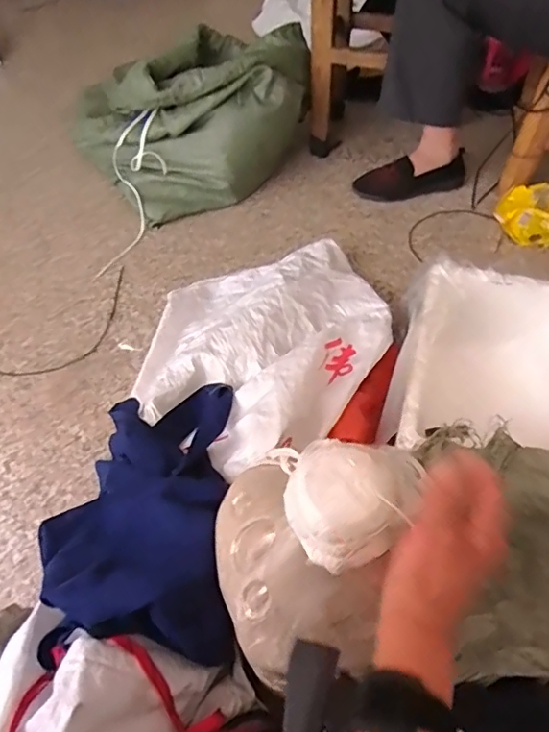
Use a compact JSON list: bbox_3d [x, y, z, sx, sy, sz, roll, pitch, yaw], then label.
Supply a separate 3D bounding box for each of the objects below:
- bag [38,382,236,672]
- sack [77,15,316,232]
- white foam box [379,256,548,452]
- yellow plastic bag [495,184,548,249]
[{"bbox_3d":[-0.158,0.165,0.661,0.211,0.116,0.380,-5,28,-1],"label":"bag"},{"bbox_3d":[-0.179,-0.586,1.245,0.512,0.265,0.402,-25,55,-16],"label":"sack"},{"bbox_3d":[0.311,0.006,0.782,0.271,0.119,0.302,11,54,11],"label":"white foam box"},{"bbox_3d":[0.542,-0.303,1.087,0.178,0.067,0.139,6,53,7],"label":"yellow plastic bag"}]

